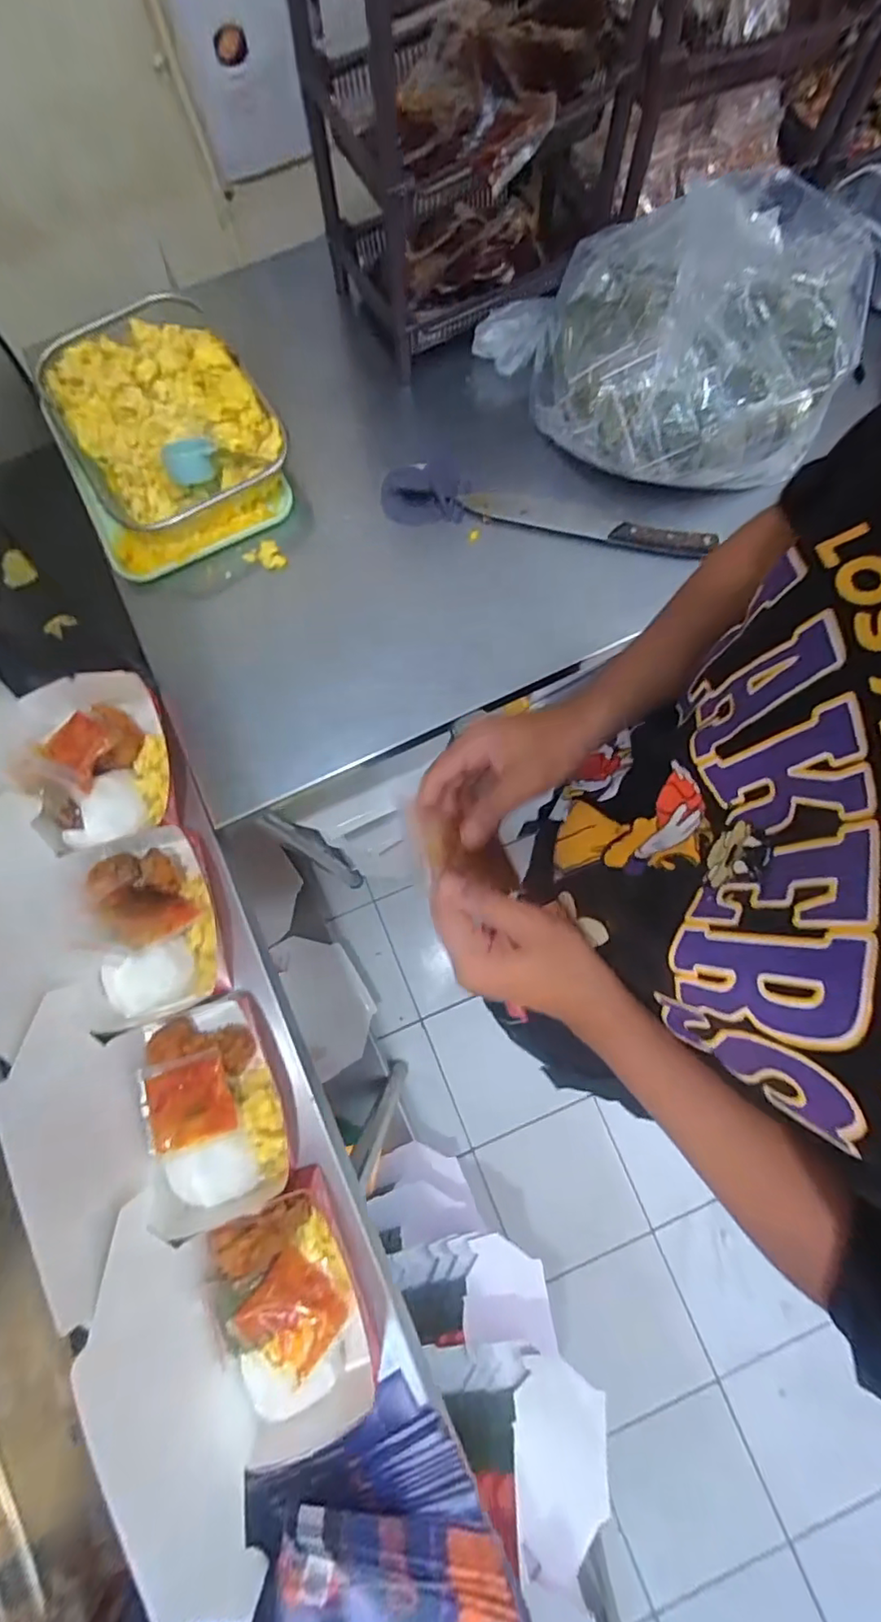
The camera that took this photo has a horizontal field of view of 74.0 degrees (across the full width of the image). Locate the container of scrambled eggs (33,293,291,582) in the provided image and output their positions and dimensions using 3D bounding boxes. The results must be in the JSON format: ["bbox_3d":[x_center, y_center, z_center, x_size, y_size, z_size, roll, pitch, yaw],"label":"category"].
[{"bbox_3d":[-0.315,-0.428,0.679,0.233,0.092,0.292,-26,79,-5],"label":"container of scrambled eggs"}]

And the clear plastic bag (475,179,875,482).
[{"bbox_3d":[0.228,-0.472,0.593,0.362,0.169,0.208,11,78,3],"label":"clear plastic bag"}]

